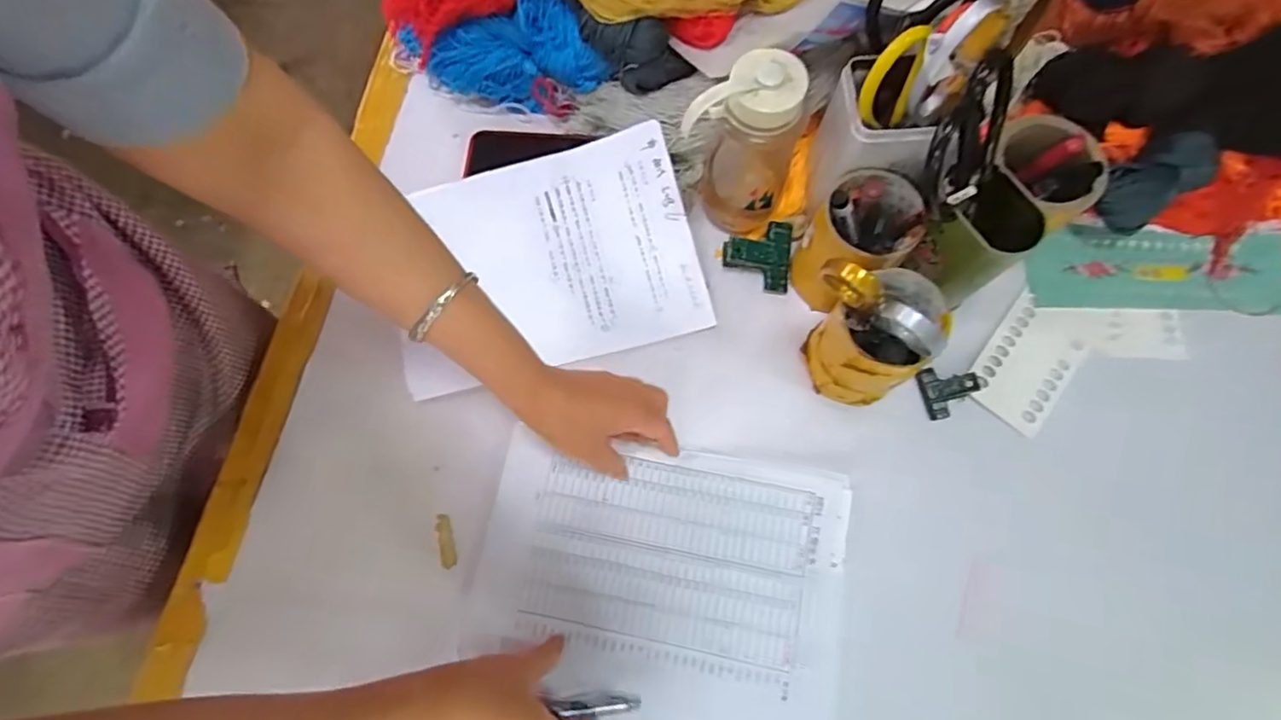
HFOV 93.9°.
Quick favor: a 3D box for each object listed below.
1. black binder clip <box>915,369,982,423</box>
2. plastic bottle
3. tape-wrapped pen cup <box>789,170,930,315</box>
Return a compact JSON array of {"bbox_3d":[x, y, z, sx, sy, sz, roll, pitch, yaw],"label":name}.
[{"bbox_3d":[0.285,0.027,0.551,0.046,0.024,0.046,-12,74,-4],"label":"black binder clip"},{"bbox_3d":[0.087,-0.186,0.523,0.092,0.166,0.071,13,73,5],"label":"plastic bottle"},{"bbox_3d":[0.188,-0.100,0.536,0.081,0.134,0.096,38,77,11],"label":"tape-wrapped pen cup"}]

